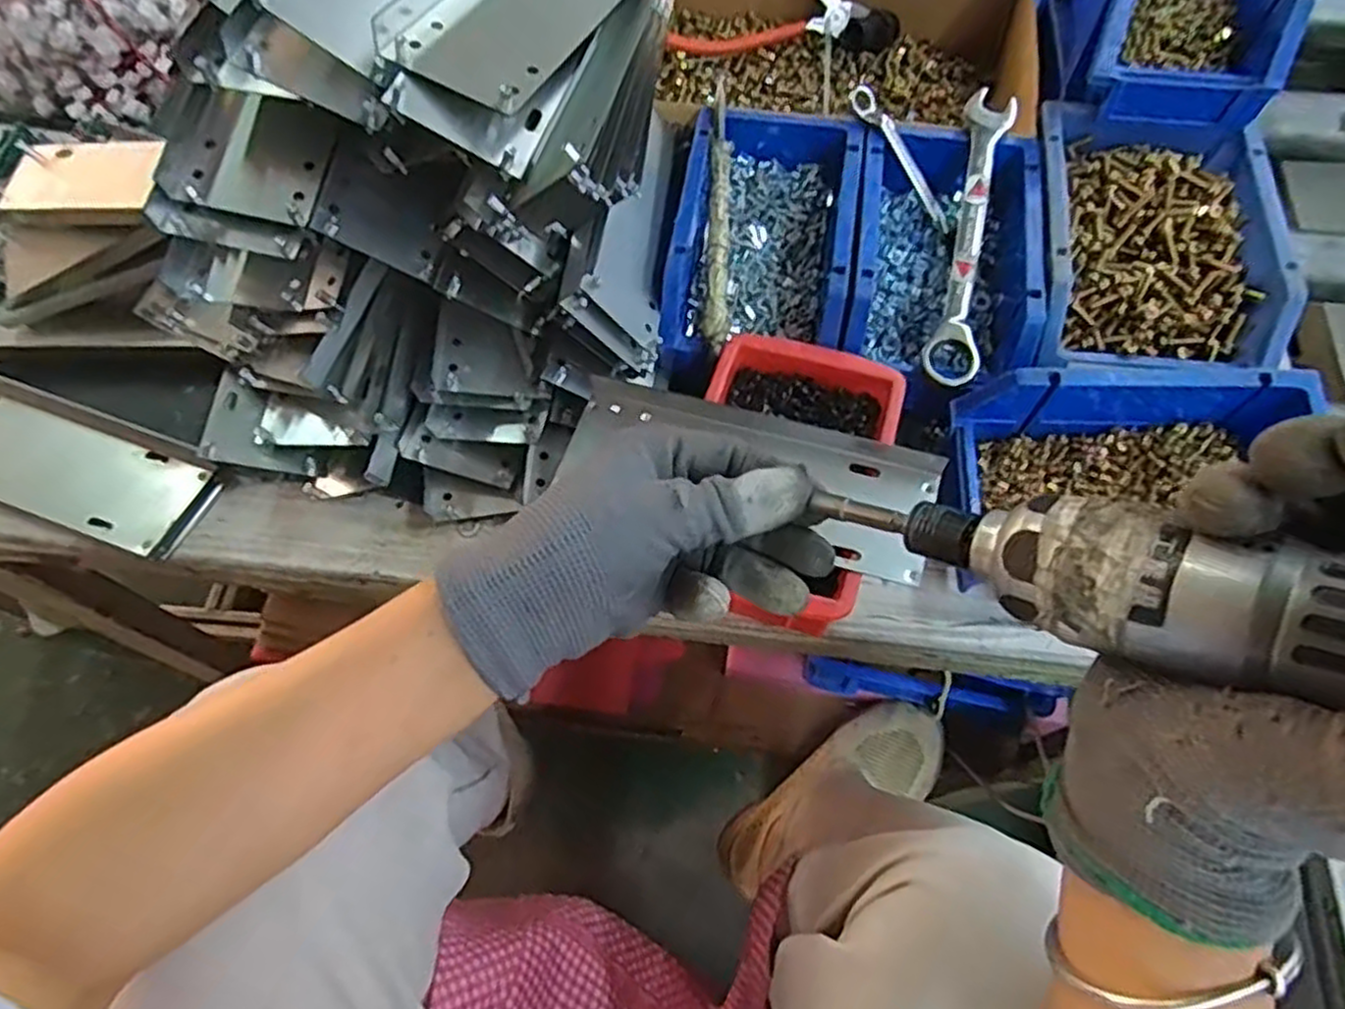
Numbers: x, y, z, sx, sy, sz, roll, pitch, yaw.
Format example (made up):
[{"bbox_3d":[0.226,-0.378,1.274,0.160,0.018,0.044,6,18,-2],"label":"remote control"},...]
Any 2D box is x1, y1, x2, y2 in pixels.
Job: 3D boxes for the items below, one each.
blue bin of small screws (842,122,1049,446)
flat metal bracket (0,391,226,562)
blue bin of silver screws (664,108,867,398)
[{"bbox_3d":[0.154,-0.137,0.439,0.099,0.059,0.174,9,66,6],"label":"blue bin of small screws"},{"bbox_3d":[-0.353,-0.021,0.435,0.184,0.024,0.059,18,67,10],"label":"flat metal bracket"},{"bbox_3d":[0.054,-0.157,0.454,0.101,0.060,0.170,8,66,6],"label":"blue bin of silver screws"}]

